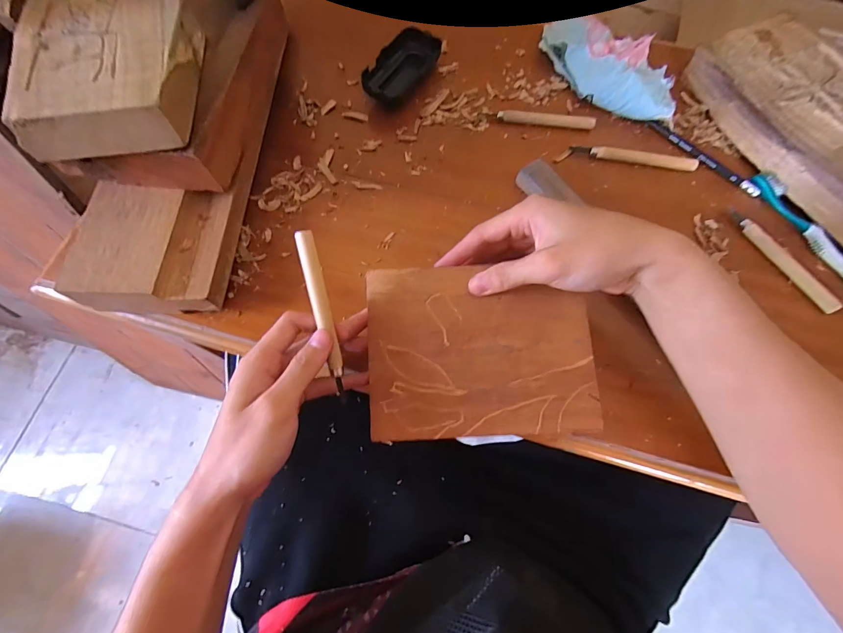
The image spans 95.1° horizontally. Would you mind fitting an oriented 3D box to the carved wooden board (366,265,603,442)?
[{"bbox_3d":[0.045,0.025,0.295,0.168,0.004,0.127,-2,83,0],"label":"carved wooden board"}]

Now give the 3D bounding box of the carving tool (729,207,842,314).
[{"bbox_3d":[0.337,-0.056,0.360,0.015,0.008,0.122,-28,71,-10],"label":"carving tool"}]

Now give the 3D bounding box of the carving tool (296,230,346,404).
[{"bbox_3d":[-0.070,0.002,0.276,0.013,0.007,0.125,-12,101,-4],"label":"carving tool"}]

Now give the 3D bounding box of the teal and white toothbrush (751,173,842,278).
[{"bbox_3d":[0.378,-0.062,0.360,0.019,0.012,0.184,-22,70,-8],"label":"teal and white toothbrush"}]

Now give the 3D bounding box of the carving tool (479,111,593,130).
[{"bbox_3d":[0.128,-0.218,0.425,0.121,0.010,0.012,8,69,4],"label":"carving tool"}]

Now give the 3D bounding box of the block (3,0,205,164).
[{"bbox_3d":[-0.251,-0.198,0.310,0.128,0.041,0.141,-4,69,-1],"label":"block"}]

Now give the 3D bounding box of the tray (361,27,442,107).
[{"bbox_3d":[-0.024,-0.282,0.441,0.047,0.029,0.111,32,72,12],"label":"tray"}]

